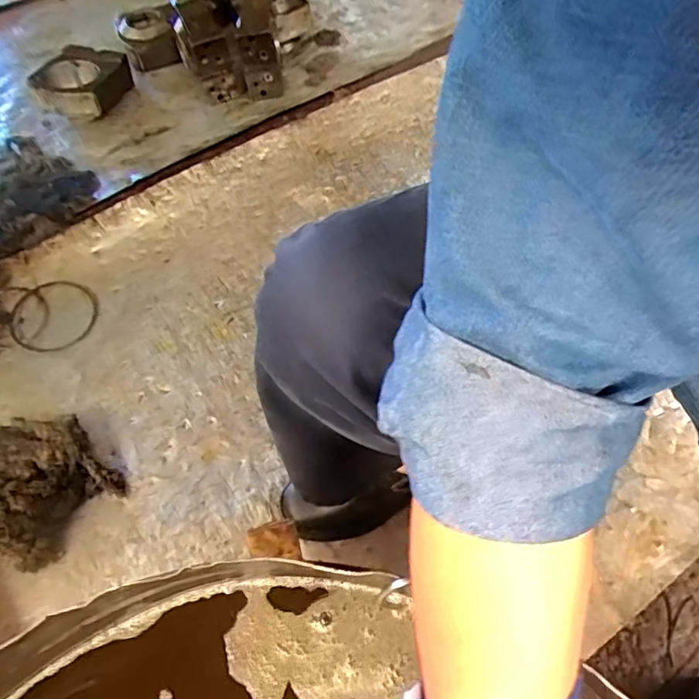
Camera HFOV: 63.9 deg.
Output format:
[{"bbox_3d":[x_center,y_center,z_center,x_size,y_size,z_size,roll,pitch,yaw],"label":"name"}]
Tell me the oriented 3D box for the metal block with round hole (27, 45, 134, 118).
[{"bbox_3d":[-0.516,-0.507,1.075,0.165,0.068,0.131,8,61,9],"label":"metal block with round hole"}]

